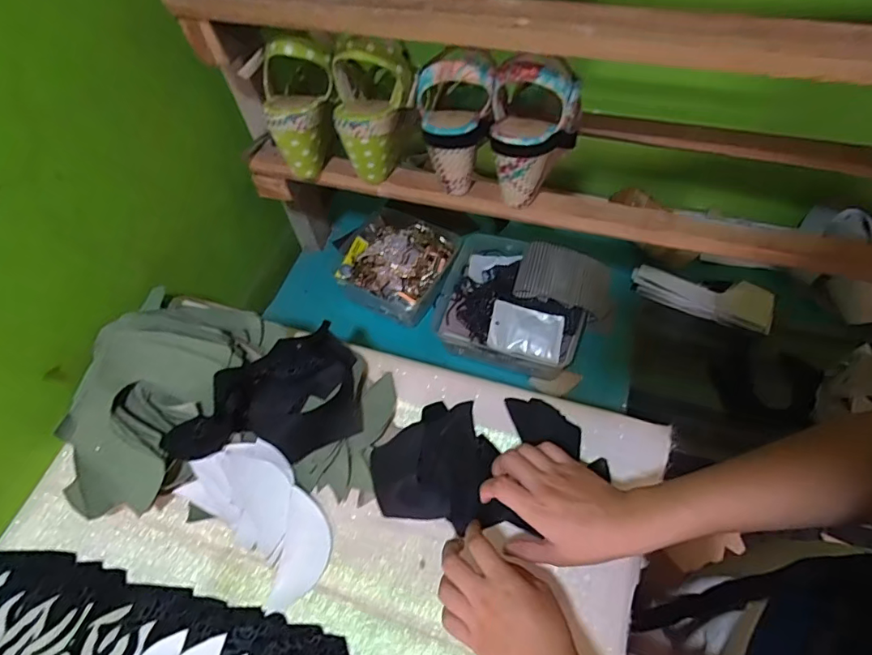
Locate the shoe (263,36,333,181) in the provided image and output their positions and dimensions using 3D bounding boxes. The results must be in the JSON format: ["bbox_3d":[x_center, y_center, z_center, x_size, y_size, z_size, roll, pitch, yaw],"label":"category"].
[{"bbox_3d":[-0.156,-0.234,0.545,0.075,0.145,0.069,19,37,15],"label":"shoe"}]

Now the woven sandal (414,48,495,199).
[{"bbox_3d":[0.022,-0.205,0.510,0.076,0.128,0.064,-4,58,2],"label":"woven sandal"}]

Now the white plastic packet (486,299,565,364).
[{"bbox_3d":[0.122,0.005,0.670,0.098,0.009,0.067,13,74,1],"label":"white plastic packet"}]

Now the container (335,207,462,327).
[{"bbox_3d":[-0.065,-0.102,0.776,0.170,0.065,0.158,25,63,19],"label":"container"}]

